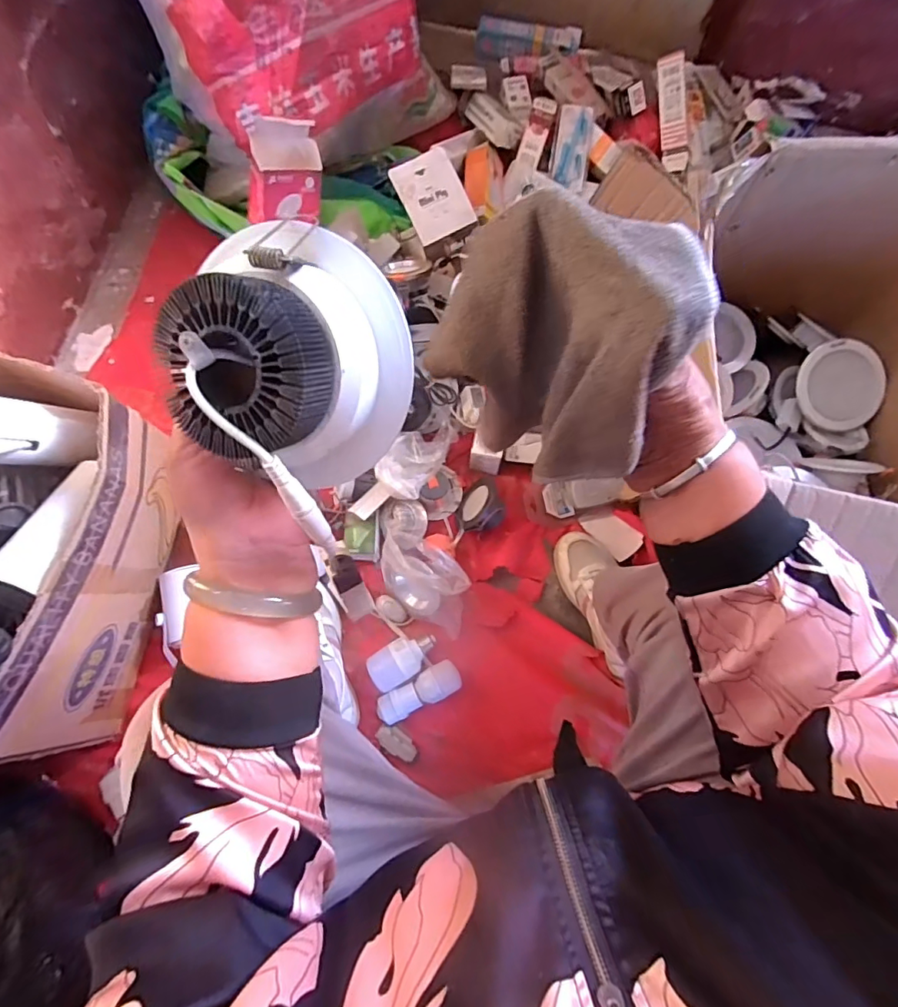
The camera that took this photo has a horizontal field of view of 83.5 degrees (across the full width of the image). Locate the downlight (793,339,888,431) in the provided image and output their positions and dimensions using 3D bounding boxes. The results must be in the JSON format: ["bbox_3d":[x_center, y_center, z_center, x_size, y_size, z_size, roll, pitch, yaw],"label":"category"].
[{"bbox_3d":[0.618,-0.184,0.793,0.125,0.018,0.136,-27,96,6],"label":"downlight"}]

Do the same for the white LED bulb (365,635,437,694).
[{"bbox_3d":[-0.068,0.231,0.752,0.104,0.048,0.056,-31,78,-10],"label":"white LED bulb"}]

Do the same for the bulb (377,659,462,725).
[{"bbox_3d":[-0.044,0.282,0.750,0.127,0.044,0.047,-28,77,-9],"label":"bulb"}]

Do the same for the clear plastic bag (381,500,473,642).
[{"bbox_3d":[-0.047,0.093,0.754,0.104,0.112,0.216,-28,77,-9],"label":"clear plastic bag"}]

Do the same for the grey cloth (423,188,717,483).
[{"bbox_3d":[0.057,-0.083,0.284,0.042,0.148,0.136,-28,67,-32],"label":"grey cloth"}]

